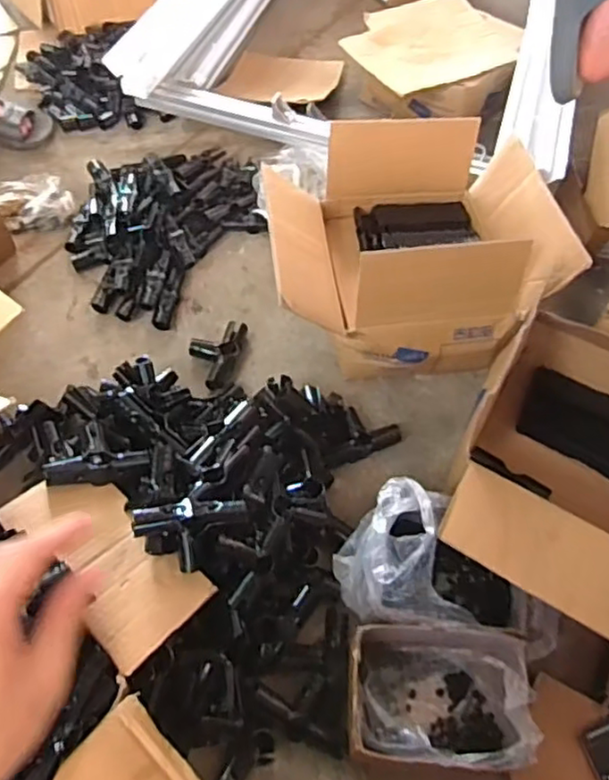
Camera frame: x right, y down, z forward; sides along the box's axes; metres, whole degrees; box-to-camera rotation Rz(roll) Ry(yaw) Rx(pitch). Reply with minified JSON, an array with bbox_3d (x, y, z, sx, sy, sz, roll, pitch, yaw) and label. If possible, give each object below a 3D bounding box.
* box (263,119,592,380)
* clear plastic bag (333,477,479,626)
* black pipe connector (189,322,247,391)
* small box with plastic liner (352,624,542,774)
[{"bbox_3d":[0.158,-0.242,1.109,0.446,0.238,0.385,-3,56,-8],"label":"box"},{"bbox_3d":[0.119,0.216,0.843,0.142,0.108,0.188,1,56,-5],"label":"clear plastic bag"},{"bbox_3d":[-0.152,-0.065,1.097,0.085,0.030,0.143,12,56,2],"label":"black pipe connector"},{"bbox_3d":[0.156,0.373,0.780,0.206,0.120,0.145,7,56,-1],"label":"small box with plastic liner"}]

